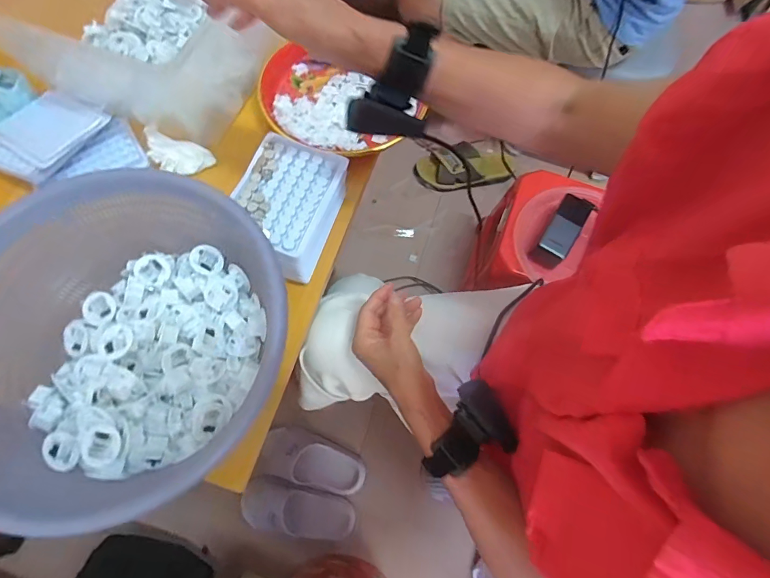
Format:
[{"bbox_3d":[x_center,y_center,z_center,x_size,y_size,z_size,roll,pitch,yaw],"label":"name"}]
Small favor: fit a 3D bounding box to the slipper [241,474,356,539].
[{"bbox_3d":[-0.173,0.436,0.803,0.227,0.066,0.088,12,70,2],"label":"slipper"}]

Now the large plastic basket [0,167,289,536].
[{"bbox_3d":[-0.227,0.043,0.372,0.273,0.101,0.284,41,73,12],"label":"large plastic basket"}]

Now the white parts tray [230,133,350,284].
[{"bbox_3d":[-0.104,-0.088,0.454,0.104,0.059,0.139,17,70,3],"label":"white parts tray"}]

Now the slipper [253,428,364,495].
[{"bbox_3d":[-0.148,0.351,0.838,0.220,0.081,0.104,13,70,2],"label":"slipper"}]

